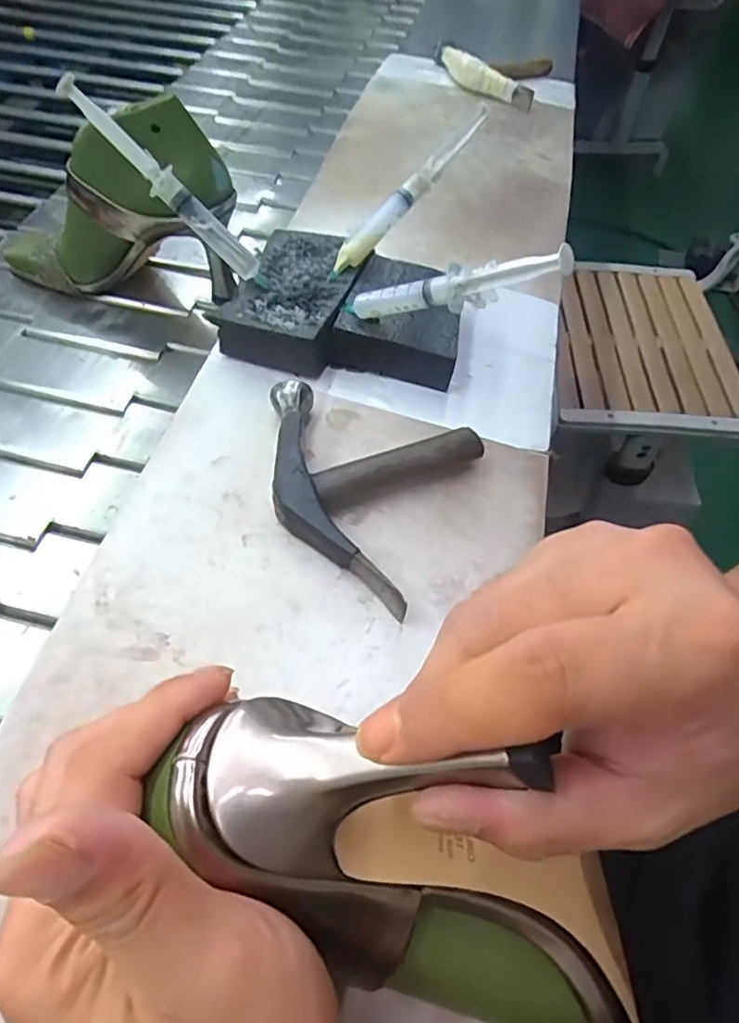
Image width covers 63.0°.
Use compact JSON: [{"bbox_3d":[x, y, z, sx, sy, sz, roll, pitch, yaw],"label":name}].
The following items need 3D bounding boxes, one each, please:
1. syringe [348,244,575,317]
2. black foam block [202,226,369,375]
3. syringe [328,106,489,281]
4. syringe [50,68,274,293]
[{"bbox_3d":[0.045,-0.133,0.366,0.163,0.025,0.012,6,46,43],"label":"syringe"},{"bbox_3d":[-0.055,-0.161,0.457,0.085,0.037,0.127,15,55,6],"label":"black foam block"},{"bbox_3d":[0.026,-0.232,0.445,0.154,0.019,0.017,-45,65,6],"label":"syringe"},{"bbox_3d":[-0.133,-0.217,0.406,0.165,0.019,0.016,42,53,-21],"label":"syringe"}]

